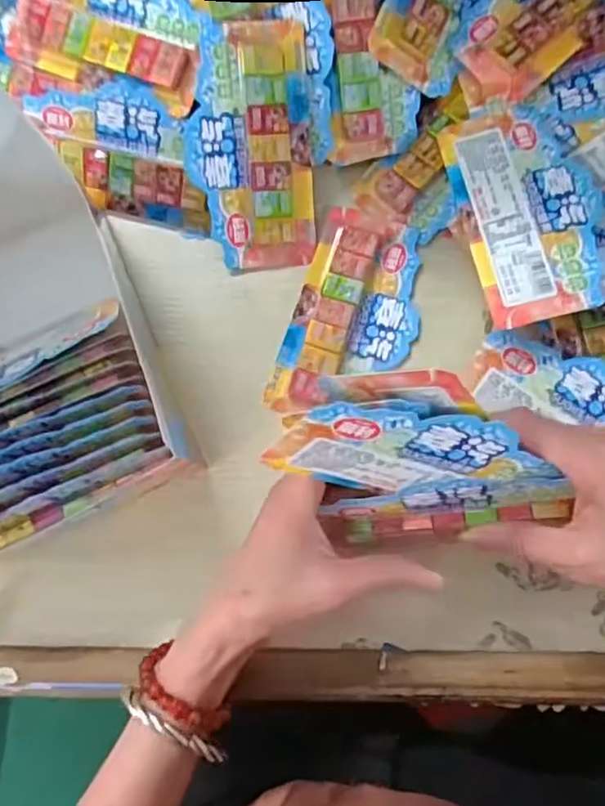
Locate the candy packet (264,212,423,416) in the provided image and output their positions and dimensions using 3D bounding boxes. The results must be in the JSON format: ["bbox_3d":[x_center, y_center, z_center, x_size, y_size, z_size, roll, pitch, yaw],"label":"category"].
[{"bbox_3d":[0.033,-0.056,0.409,0.078,0.011,0.139,19,82,5],"label":"candy packet"}]

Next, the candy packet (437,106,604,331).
[{"bbox_3d":[0.139,-0.118,0.379,0.077,0.018,0.140,-10,80,1],"label":"candy packet"}]

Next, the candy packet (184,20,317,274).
[{"bbox_3d":[-0.032,-0.161,0.397,0.077,0.013,0.146,-4,105,-3],"label":"candy packet"}]

